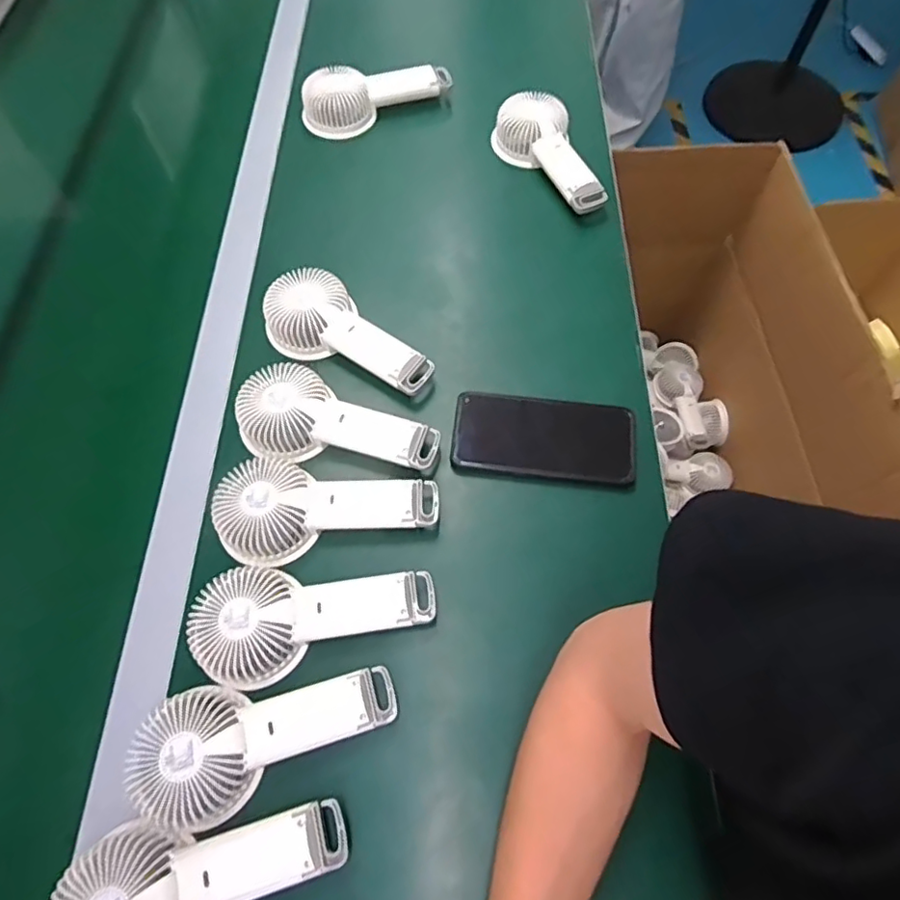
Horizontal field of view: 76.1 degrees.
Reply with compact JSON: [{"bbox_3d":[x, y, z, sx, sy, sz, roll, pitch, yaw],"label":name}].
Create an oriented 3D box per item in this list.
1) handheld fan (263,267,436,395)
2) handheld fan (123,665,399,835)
[{"bbox_3d":[-0.098,-0.105,0.535,0.166,0.041,0.079,38,70,17],"label":"handheld fan"},{"bbox_3d":[-0.127,0.192,0.394,0.175,0.039,0.082,-18,65,-8],"label":"handheld fan"}]

